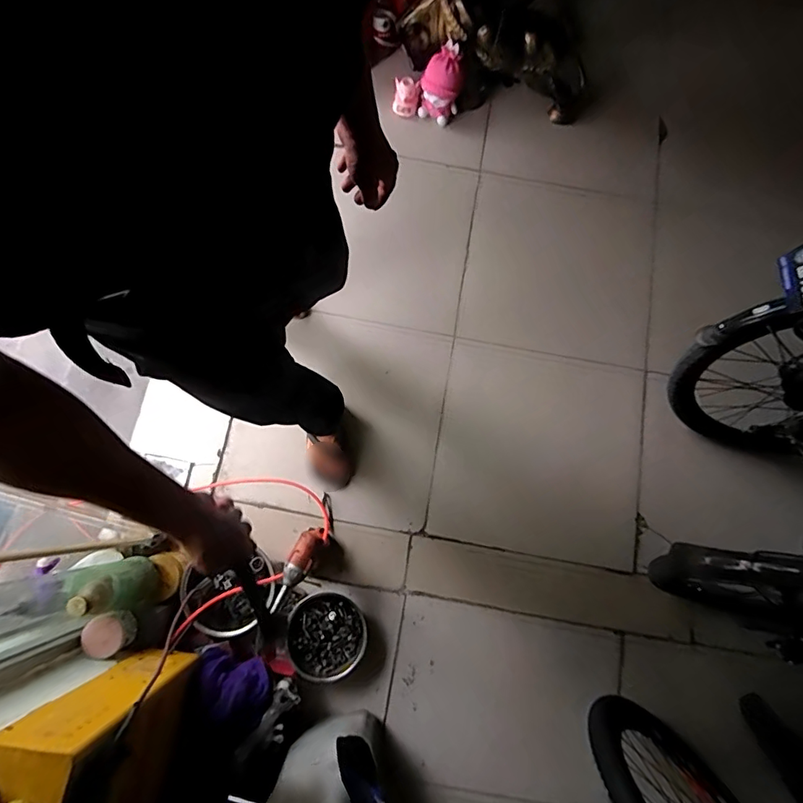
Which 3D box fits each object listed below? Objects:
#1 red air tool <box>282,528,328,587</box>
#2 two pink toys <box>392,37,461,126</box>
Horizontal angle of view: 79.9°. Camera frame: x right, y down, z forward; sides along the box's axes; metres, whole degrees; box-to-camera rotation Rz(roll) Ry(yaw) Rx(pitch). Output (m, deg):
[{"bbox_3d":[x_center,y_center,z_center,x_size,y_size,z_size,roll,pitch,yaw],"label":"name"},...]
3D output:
[{"bbox_3d":[-0.226,0.354,1.099,0.050,0.040,0.136,28,78,5],"label":"red air tool"},{"bbox_3d":[0.083,-0.983,1.504,0.209,0.149,0.146,-13,78,-5],"label":"two pink toys"}]

